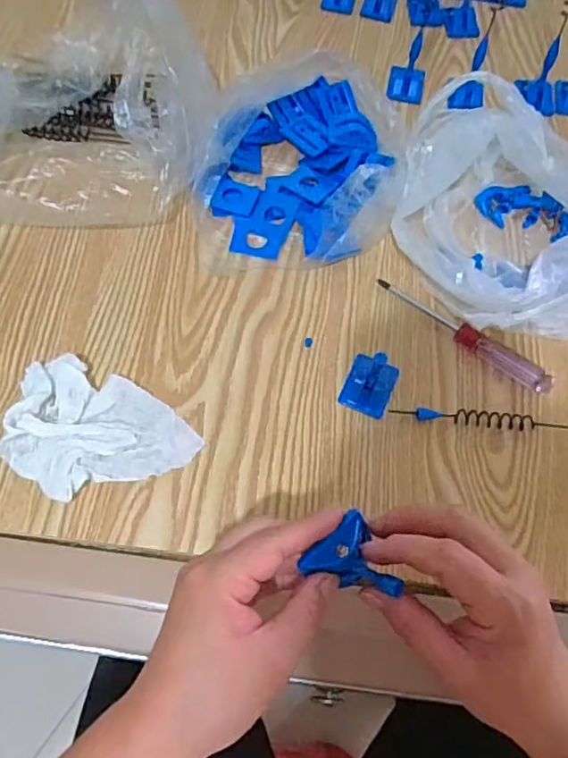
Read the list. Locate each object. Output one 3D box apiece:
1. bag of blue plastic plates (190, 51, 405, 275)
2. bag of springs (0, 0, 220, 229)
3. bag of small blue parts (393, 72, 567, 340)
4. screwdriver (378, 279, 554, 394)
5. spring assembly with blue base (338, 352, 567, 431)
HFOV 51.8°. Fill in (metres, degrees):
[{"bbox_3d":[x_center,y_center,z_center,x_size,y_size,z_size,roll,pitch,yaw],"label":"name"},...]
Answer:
[{"bbox_3d":[0.013,-0.190,0.505,0.181,0.044,0.195,-6,65,-5],"label":"bag of blue plastic plates"},{"bbox_3d":[-0.167,-0.227,0.487,0.205,0.090,0.183,5,64,0],"label":"bag of springs"},{"bbox_3d":[0.181,-0.137,0.472,0.173,0.064,0.211,9,64,2],"label":"bag of small blue parts"},{"bbox_3d":[0.137,-0.037,0.449,0.148,0.016,0.015,37,68,14],"label":"screwdriver"},{"bbox_3d":[0.154,0.017,0.422,0.222,0.020,0.044,9,64,2],"label":"spring assembly with blue base"}]

